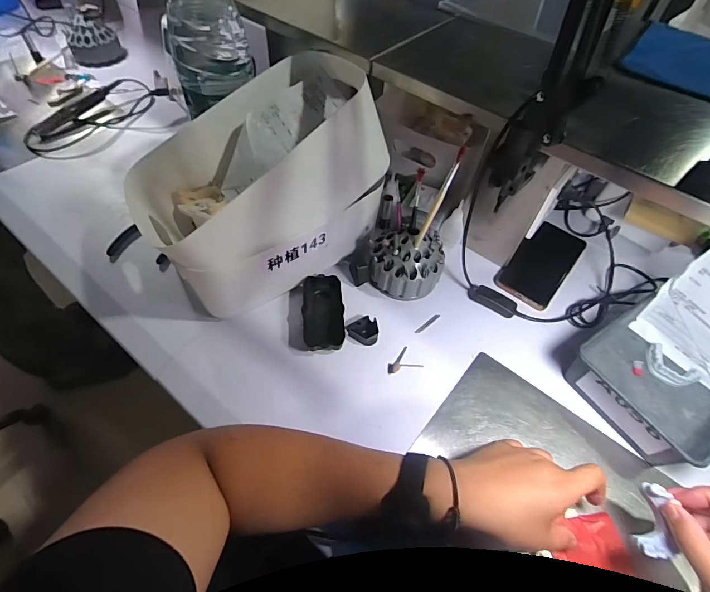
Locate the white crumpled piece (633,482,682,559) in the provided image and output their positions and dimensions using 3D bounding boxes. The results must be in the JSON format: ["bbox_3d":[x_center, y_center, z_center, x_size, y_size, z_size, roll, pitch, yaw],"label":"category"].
[{"bbox_3d":[0.268,0.201,0.352,0.026,0.022,0.059,14,68,6],"label":"white crumpled piece"}]

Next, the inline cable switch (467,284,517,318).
[{"bbox_3d":[0.195,0.004,0.555,0.068,0.015,0.026,27,58,15],"label":"inline cable switch"}]

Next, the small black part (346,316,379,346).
[{"bbox_3d":[0.011,0.045,0.515,0.040,0.010,0.041,2,55,-2],"label":"small black part"}]

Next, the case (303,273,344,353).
[{"bbox_3d":[-0.042,0.022,0.519,0.052,0.021,0.113,-1,55,-5],"label":"case"}]

